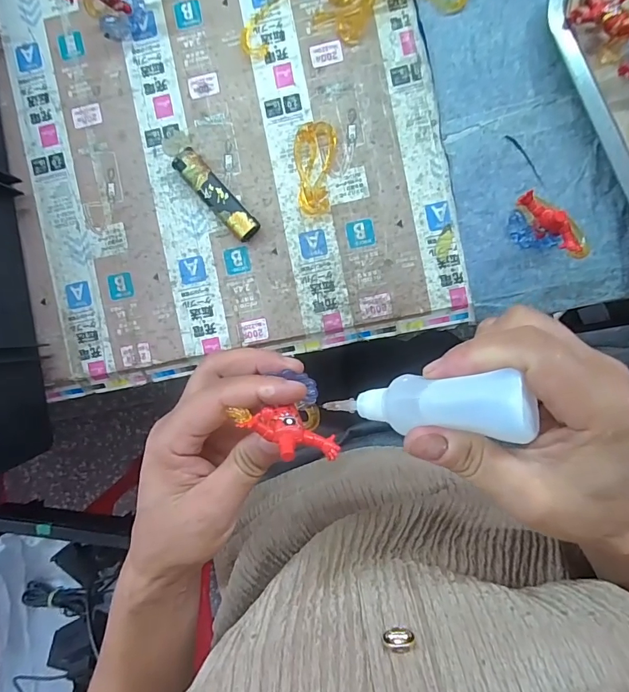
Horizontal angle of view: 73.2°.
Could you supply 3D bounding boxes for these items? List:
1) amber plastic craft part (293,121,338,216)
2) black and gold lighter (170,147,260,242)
[{"bbox_3d":[0.001,-0.131,0.313,0.031,0.015,0.063,-2,93,5],"label":"amber plastic craft part"},{"bbox_3d":[-0.074,-0.114,0.320,0.019,0.013,0.081,-42,89,6],"label":"black and gold lighter"}]

